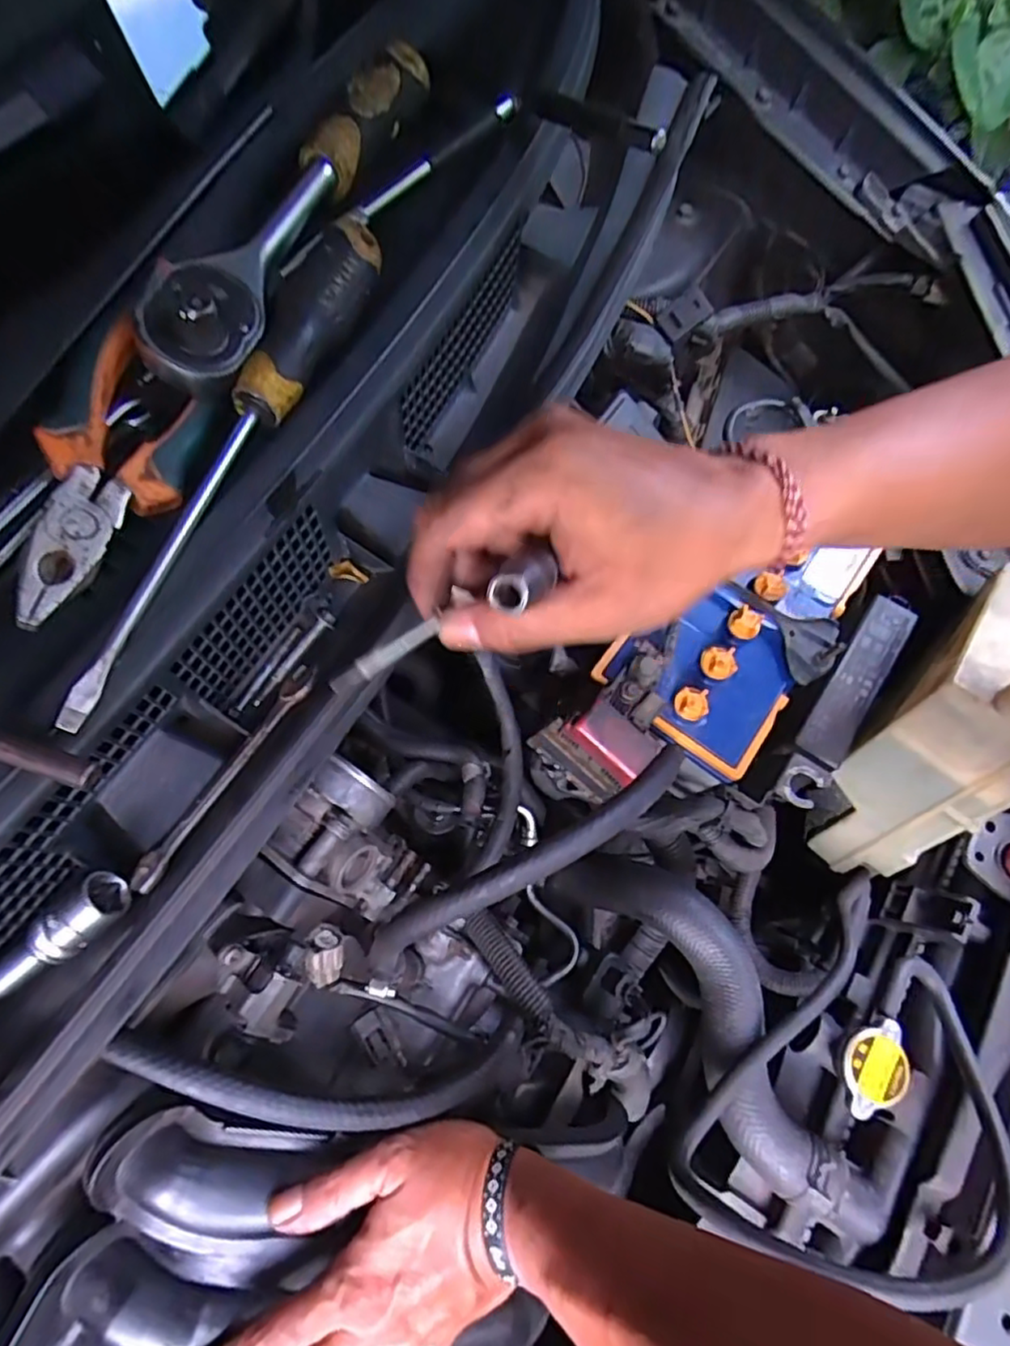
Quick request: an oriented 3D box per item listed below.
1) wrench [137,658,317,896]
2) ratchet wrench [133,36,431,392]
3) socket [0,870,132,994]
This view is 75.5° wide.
[{"bbox_3d":[-0.120,0.043,0.286,0.015,0.011,0.114,30,71,8],"label":"wrench"},{"bbox_3d":[-0.096,-0.230,0.311,0.039,0.027,0.242,21,69,5],"label":"ratchet wrench"},{"bbox_3d":[-0.184,0.109,0.261,0.070,0.017,0.021,-40,75,0],"label":"socket"}]

